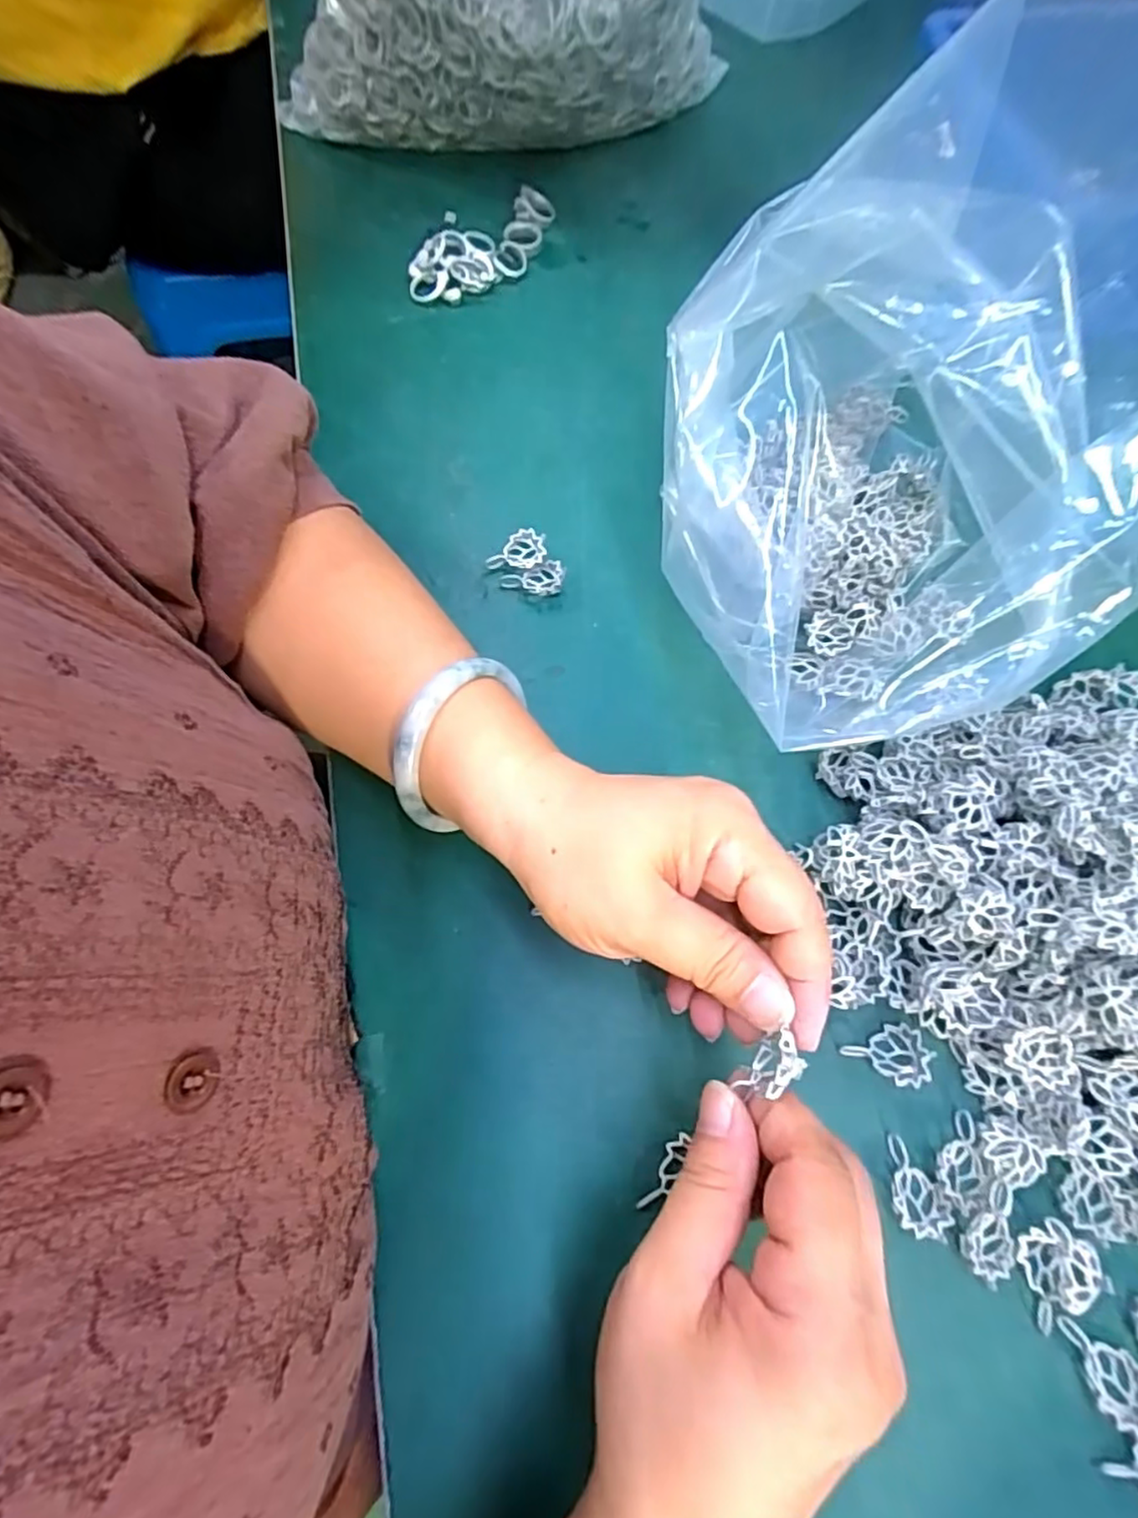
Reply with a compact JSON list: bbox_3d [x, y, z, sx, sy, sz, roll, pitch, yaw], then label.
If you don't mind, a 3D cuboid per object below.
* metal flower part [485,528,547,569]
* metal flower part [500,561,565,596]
[{"bbox_3d":[-0.028,-0.106,0.338,0.029,0.009,0.019,-7,68,-5],"label":"metal flower part"},{"bbox_3d":[-0.018,-0.090,0.334,0.030,0.007,0.014,-17,70,-9],"label":"metal flower part"}]

